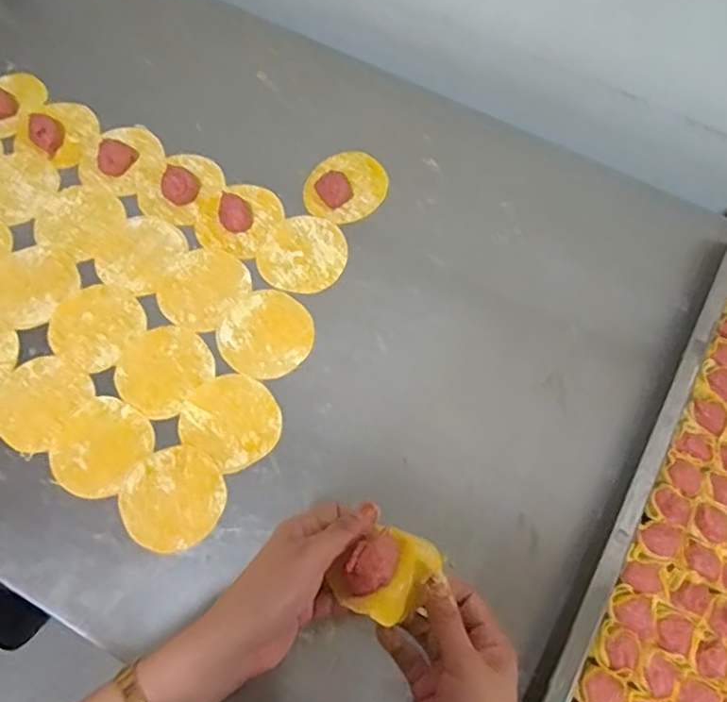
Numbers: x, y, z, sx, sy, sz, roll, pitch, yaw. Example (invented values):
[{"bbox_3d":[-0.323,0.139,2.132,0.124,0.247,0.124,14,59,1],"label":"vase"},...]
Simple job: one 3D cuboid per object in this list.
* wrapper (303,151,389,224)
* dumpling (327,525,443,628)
[{"bbox_3d":[-0.016,-0.166,0.633,0.072,0.012,0.089,31,70,11],"label":"wrapper"},{"bbox_3d":[0.016,0.139,0.401,0.051,0.026,0.060,32,72,10],"label":"dumpling"}]

